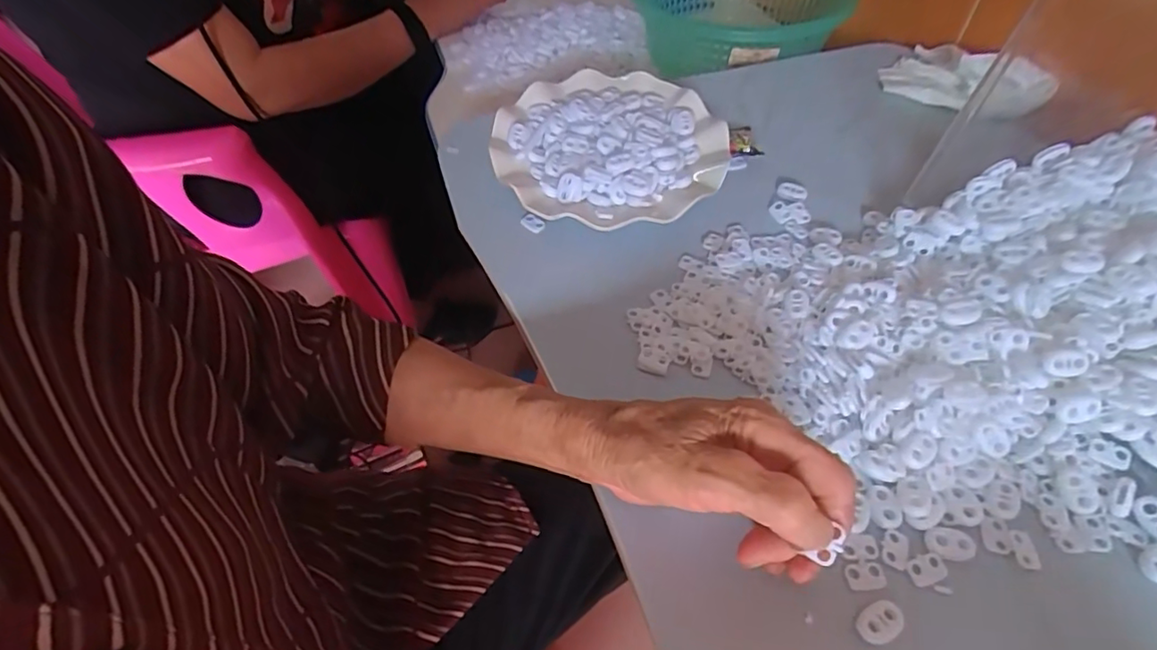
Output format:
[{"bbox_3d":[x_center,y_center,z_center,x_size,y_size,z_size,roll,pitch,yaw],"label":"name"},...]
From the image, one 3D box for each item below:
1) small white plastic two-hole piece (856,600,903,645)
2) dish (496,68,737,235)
[{"bbox_3d":[0.137,0.134,0.263,0.023,0.004,0.015,-27,55,-18],"label":"small white plastic two-hole piece"},{"bbox_3d":[0.024,-0.138,0.448,0.173,0.025,0.174,-1,51,1],"label":"dish"}]

